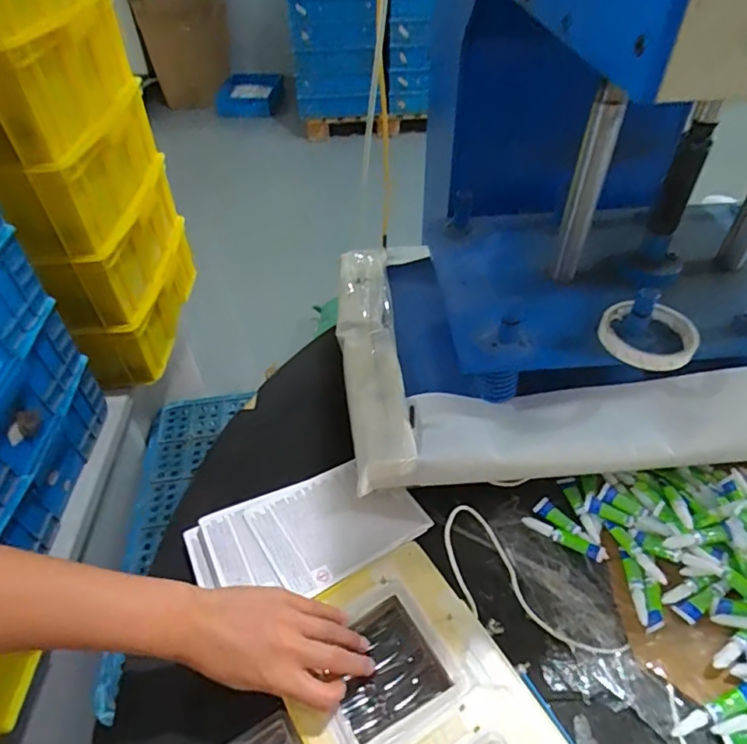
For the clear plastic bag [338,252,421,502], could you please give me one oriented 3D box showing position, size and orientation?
[{"bbox_3d":[-0.005,-0.030,0.670,0.072,0.072,0.394,-5,49,-2],"label":"clear plastic bag"}]

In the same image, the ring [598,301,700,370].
[{"bbox_3d":[0.279,-0.037,0.542,0.089,0.025,0.097,-1,46,1],"label":"ring"}]

